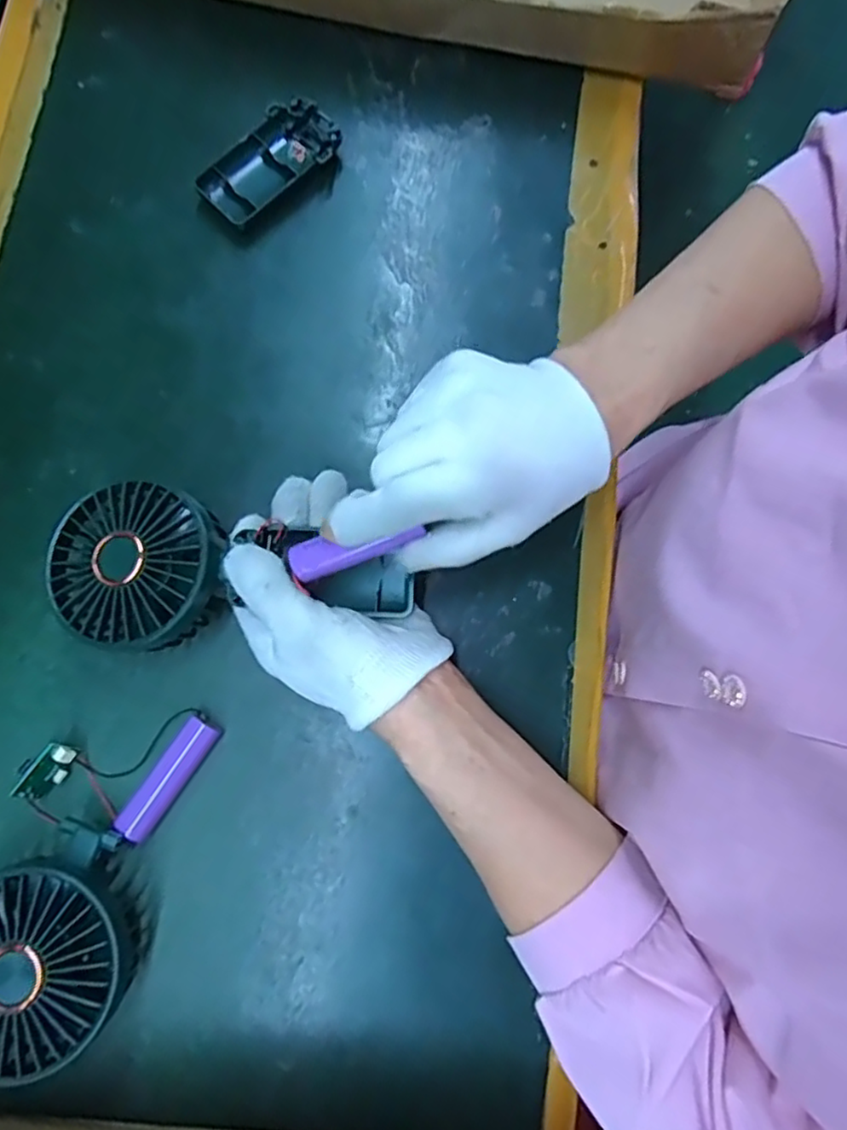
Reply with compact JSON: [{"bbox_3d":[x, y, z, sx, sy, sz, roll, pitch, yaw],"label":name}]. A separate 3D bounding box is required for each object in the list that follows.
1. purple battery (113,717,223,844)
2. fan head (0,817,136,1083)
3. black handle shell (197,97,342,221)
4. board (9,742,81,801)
[{"bbox_3d":[-0.132,0.110,0.335,0.018,0.019,0.064,34,80,5],"label":"purple battery"},{"bbox_3d":[-0.177,0.181,0.303,0.095,0.046,0.082,-39,82,-8],"label":"fan head"},{"bbox_3d":[-0.097,-0.257,0.408,0.092,0.016,0.047,-36,82,-8],"label":"black handle shell"},{"bbox_3d":[-0.194,0.105,0.329,0.031,0.021,0.012,-46,46,-11],"label":"board"}]

